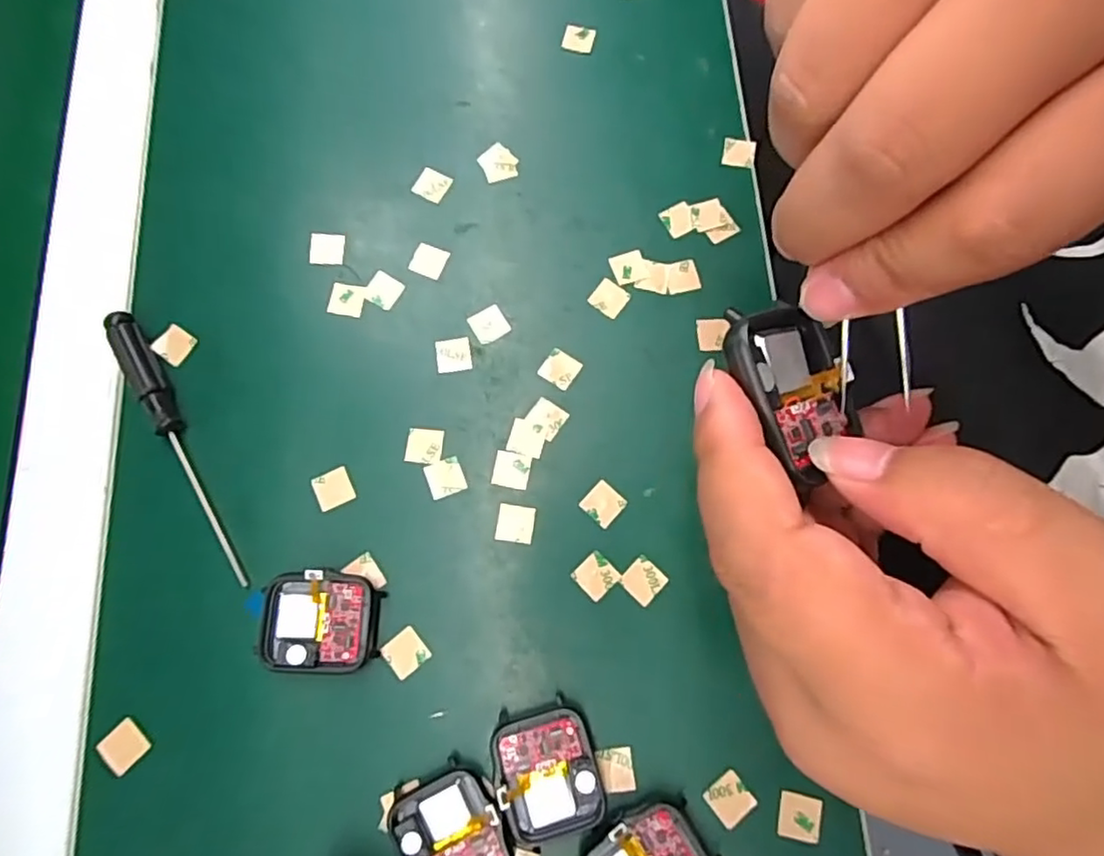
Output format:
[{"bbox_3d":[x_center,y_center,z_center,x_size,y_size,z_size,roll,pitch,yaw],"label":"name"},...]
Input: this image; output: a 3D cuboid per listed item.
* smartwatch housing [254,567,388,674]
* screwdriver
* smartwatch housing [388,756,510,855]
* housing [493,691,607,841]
[{"bbox_3d":[-0.093,0.076,0.253,0.047,0.012,0.038,4,75,1],"label":"smartwatch housing"},{"bbox_3d":[-0.159,0.006,0.270,0.012,0.015,0.129,-31,77,-7],"label":"screwdriver"},{"bbox_3d":[-0.037,0.151,0.235,0.036,0.010,0.043,-28,77,-7],"label":"smartwatch housing"},{"bbox_3d":[-0.002,0.130,0.240,0.036,0.010,0.044,-16,76,-4],"label":"housing"}]

